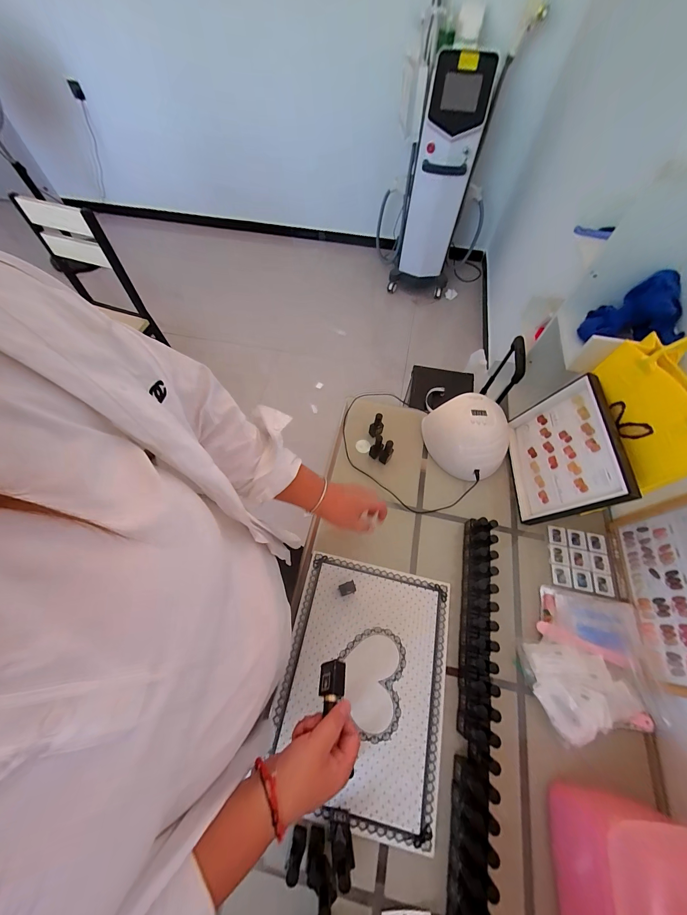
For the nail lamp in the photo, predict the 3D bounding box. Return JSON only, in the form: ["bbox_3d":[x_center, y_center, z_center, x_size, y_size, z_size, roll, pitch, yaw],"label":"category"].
[{"bbox_3d":[0.312,-0.047,0.776,0.177,0.120,0.201,-14,64,-8],"label":"nail lamp"}]

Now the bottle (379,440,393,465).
[{"bbox_3d":[0.107,-0.012,0.755,0.028,0.079,0.028,0,63,-1],"label":"bottle"}]

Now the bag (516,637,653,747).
[{"bbox_3d":[0.440,0.421,0.560,0.194,0.026,0.150,-7,63,-4],"label":"bag"}]

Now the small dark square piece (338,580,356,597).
[{"bbox_3d":[0.008,0.264,0.612,0.031,0.065,0.022,-13,64,-7],"label":"small dark square piece"}]

